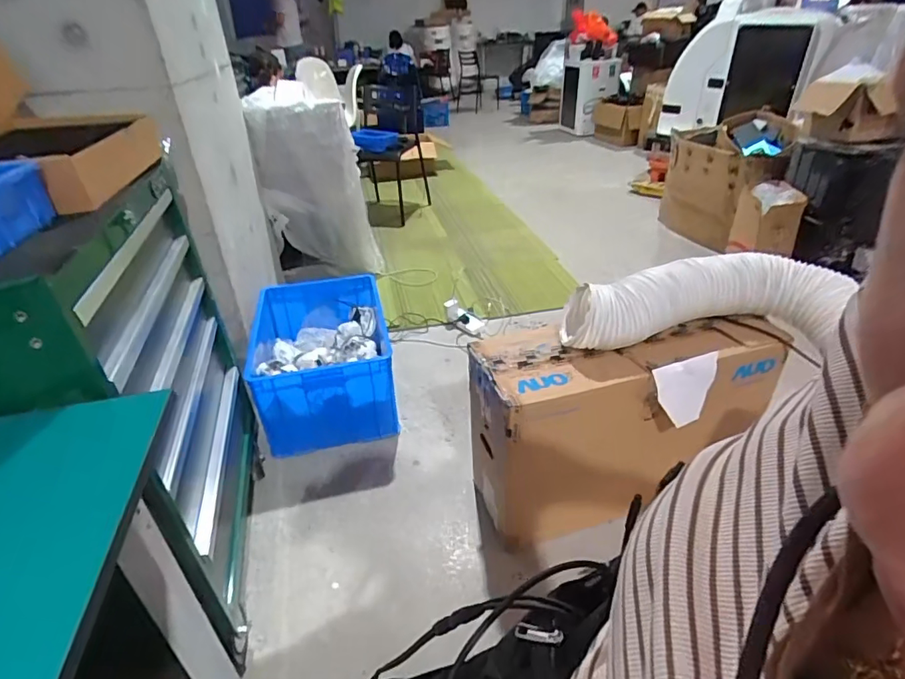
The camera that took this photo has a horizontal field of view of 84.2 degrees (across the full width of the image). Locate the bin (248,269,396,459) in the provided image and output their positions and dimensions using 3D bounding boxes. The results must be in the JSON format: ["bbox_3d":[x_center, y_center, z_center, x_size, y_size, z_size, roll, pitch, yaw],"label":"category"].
[{"bbox_3d":[-0.428,0.066,1.655,0.458,0.292,0.562,-11,33,-13],"label":"bin"}]

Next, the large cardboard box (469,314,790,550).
[{"bbox_3d":[0.408,0.203,1.232,0.678,0.457,0.247,-9,33,-9],"label":"large cardboard box"}]

